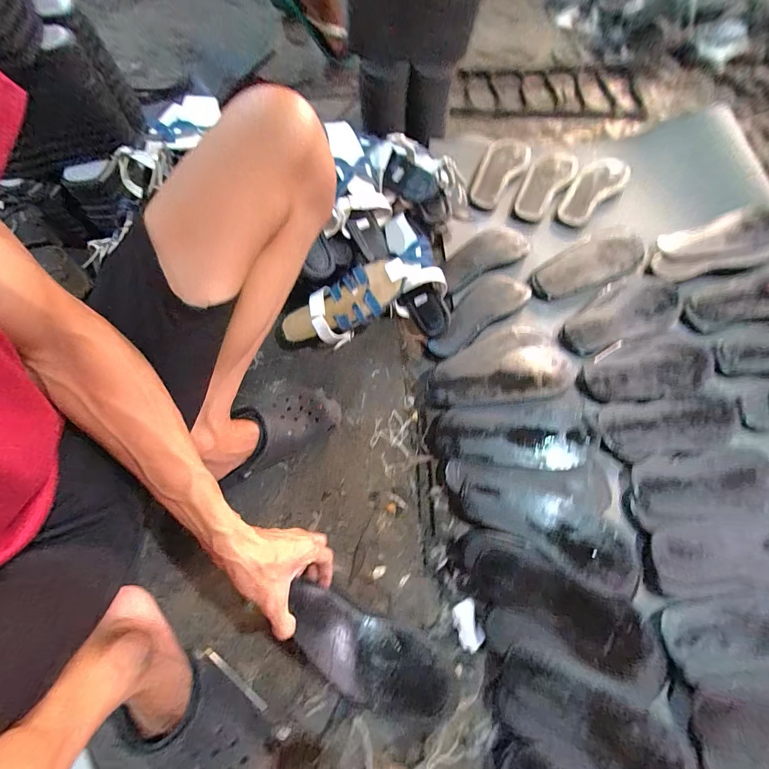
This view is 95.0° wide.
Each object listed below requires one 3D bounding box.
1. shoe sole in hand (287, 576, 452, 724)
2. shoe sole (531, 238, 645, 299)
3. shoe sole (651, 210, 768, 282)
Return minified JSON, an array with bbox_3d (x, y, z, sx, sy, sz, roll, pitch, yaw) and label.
[{"bbox_3d":[-0.021,0.339,0.439,0.231,0.039,0.089,32,70,-3],"label":"shoe sole in hand"},{"bbox_3d":[0.405,-0.235,0.711,0.257,0.018,0.096,-22,69,-10],"label":"shoe sole"},{"bbox_3d":[0.670,-0.278,0.708,0.281,0.038,0.126,-15,68,-7],"label":"shoe sole"}]

